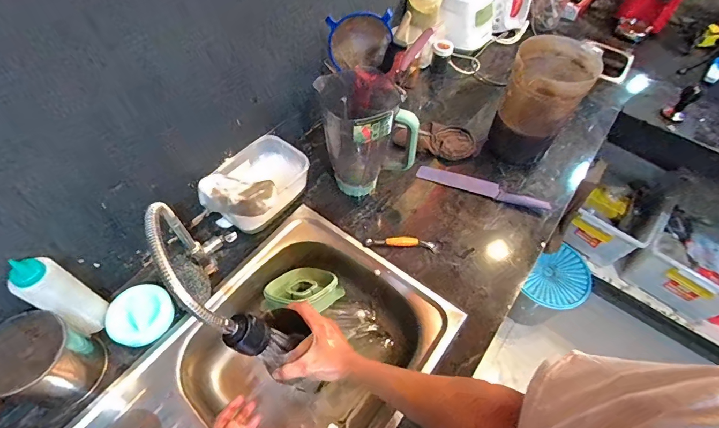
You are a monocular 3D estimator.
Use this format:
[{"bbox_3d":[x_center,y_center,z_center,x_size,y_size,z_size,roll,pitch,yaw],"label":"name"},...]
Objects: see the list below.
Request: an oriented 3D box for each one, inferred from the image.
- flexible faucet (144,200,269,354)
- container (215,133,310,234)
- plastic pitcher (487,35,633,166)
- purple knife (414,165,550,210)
[{"bbox_3d":[-0.212,0.096,0.562,0.078,0.284,0.256,-22,60,-16],"label":"flexible faucet"},{"bbox_3d":[-0.215,-0.067,0.792,0.132,0.081,0.200,34,62,19],"label":"container"},{"bbox_3d":[0.384,-0.227,0.826,0.149,0.244,0.152,18,58,9],"label":"plastic pitcher"},{"bbox_3d":[0.275,-0.063,0.848,0.288,0.014,0.038,18,58,9],"label":"purple knife"}]

